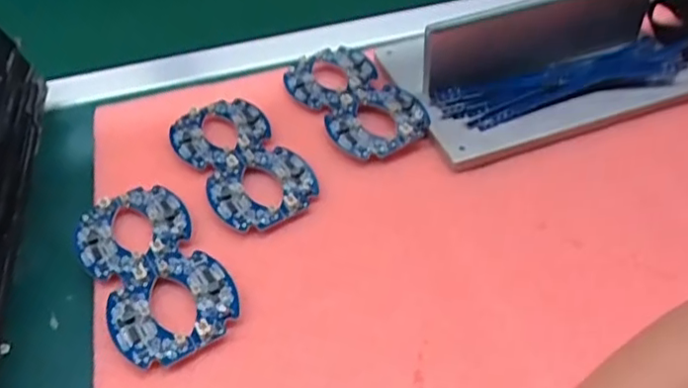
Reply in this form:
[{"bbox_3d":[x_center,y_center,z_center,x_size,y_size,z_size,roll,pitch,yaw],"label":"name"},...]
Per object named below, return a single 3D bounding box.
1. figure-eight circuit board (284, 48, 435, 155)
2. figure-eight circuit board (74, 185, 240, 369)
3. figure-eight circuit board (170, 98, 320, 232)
[{"bbox_3d":[0.004,-0.076,0.444,0.068,0.012,0.141,-21,48,-15],"label":"figure-eight circuit board"},{"bbox_3d":[-0.110,0.041,0.343,0.066,0.009,0.125,-26,49,-19],"label":"figure-eight circuit board"},{"bbox_3d":[-0.071,-0.025,0.407,0.065,0.006,0.128,-25,49,-19],"label":"figure-eight circuit board"}]

